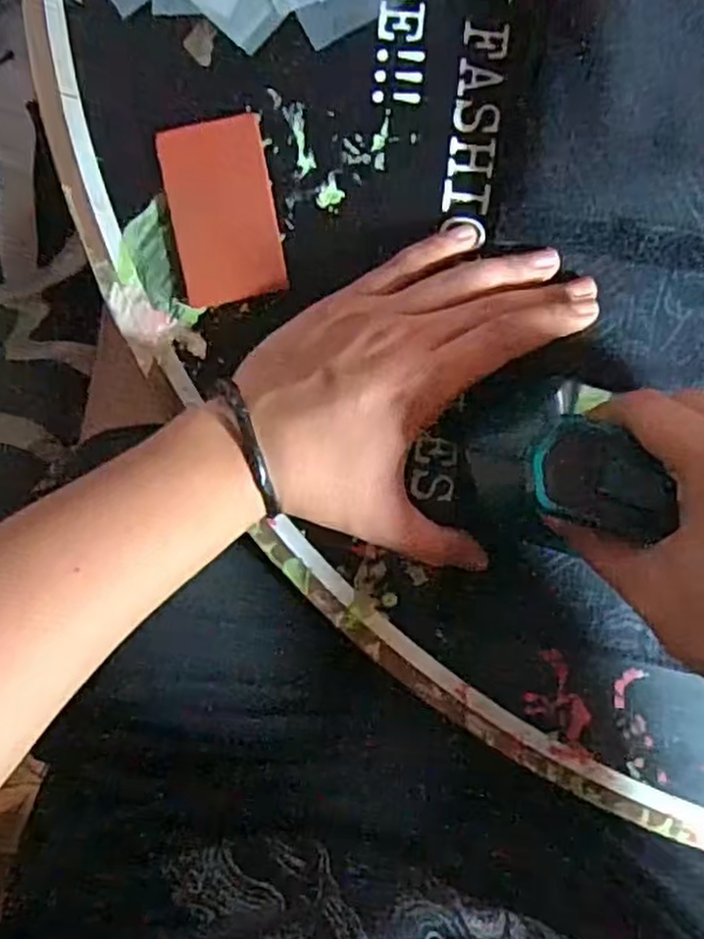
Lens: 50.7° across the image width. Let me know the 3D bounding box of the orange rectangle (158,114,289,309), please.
[{"bbox_3d":[-0.063,-0.127,0.367,0.049,0.008,0.087,-10,94,5],"label":"orange rectangle"}]

